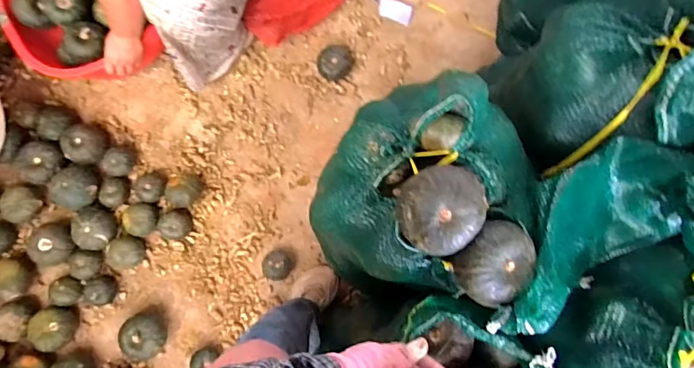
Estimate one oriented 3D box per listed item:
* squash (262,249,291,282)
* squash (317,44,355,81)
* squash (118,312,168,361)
[{"bbox_3d":[-0.189,0.218,1.193,0.073,0.061,0.078,0,84,-3],"label":"squash"},{"bbox_3d":[-0.032,-0.339,1.234,0.100,0.056,0.105,0,84,-3],"label":"squash"},{"bbox_3d":[-0.524,0.391,1.146,0.101,0.080,0.112,-31,86,-5],"label":"squash"}]

